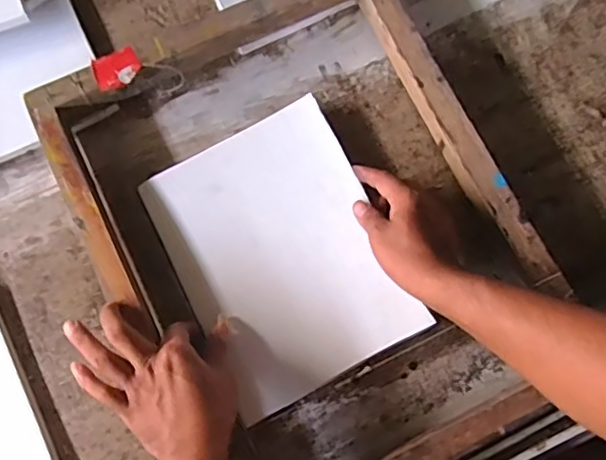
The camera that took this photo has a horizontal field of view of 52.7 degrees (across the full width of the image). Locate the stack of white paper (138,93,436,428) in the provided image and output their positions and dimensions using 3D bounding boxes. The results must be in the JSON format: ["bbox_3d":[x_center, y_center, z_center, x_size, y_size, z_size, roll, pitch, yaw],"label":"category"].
[{"bbox_3d":[-0.022,0.024,0.618,0.203,0.015,0.264,-28,82,-1],"label":"stack of white paper"}]

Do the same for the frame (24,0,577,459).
[{"bbox_3d":[0.003,0.000,0.608,0.393,0.069,0.500,-26,81,-6],"label":"frame"}]

